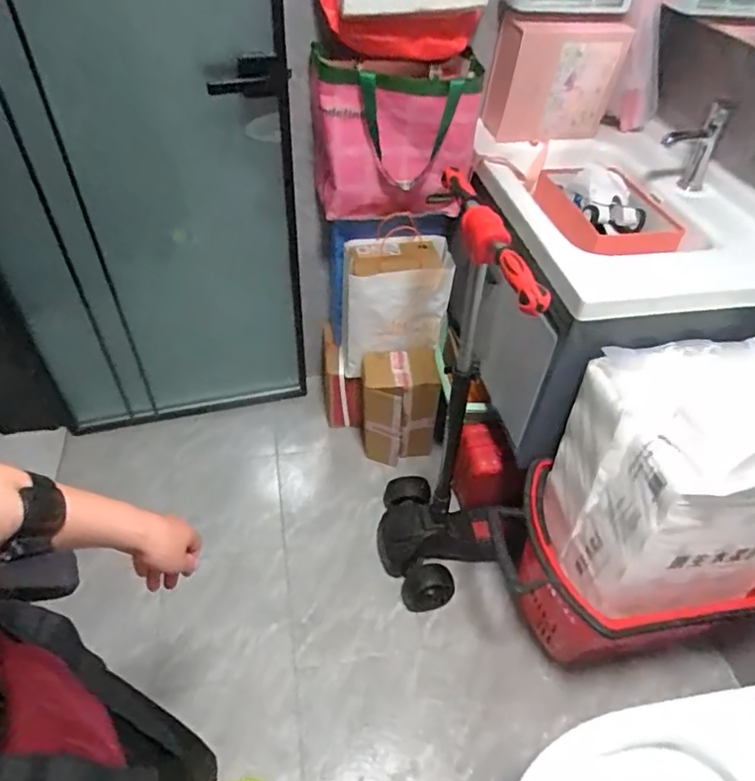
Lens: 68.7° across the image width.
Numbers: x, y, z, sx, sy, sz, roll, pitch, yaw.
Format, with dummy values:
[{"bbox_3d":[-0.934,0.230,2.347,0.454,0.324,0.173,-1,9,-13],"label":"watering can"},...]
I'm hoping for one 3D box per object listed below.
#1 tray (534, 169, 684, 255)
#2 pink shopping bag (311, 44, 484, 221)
[{"bbox_3d":[0.456,-0.360,1.130,0.201,0.056,0.348,-3,47,-7],"label":"tray"},{"bbox_3d":[0.034,-0.543,1.219,0.345,0.306,0.148,3,46,-1],"label":"pink shopping bag"}]

